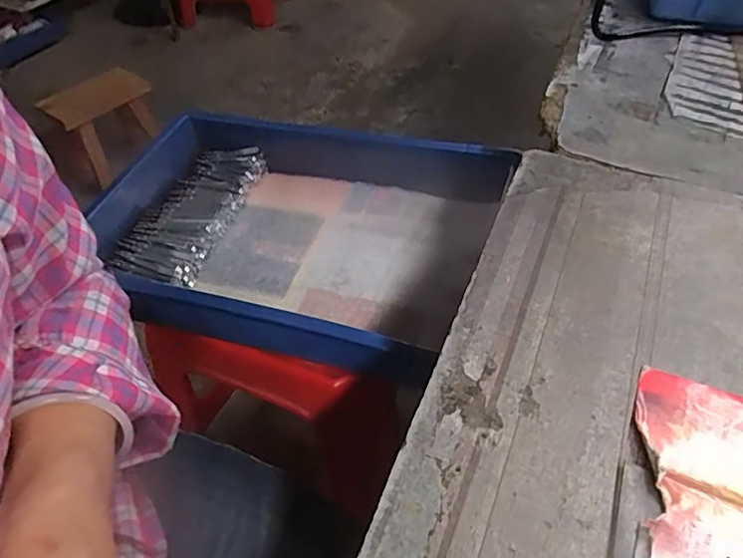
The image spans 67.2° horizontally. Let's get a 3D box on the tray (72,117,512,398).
[{"bbox_3d":[-0.087,-0.054,0.597,0.404,0.075,0.282,14,49,15],"label":"tray"}]

